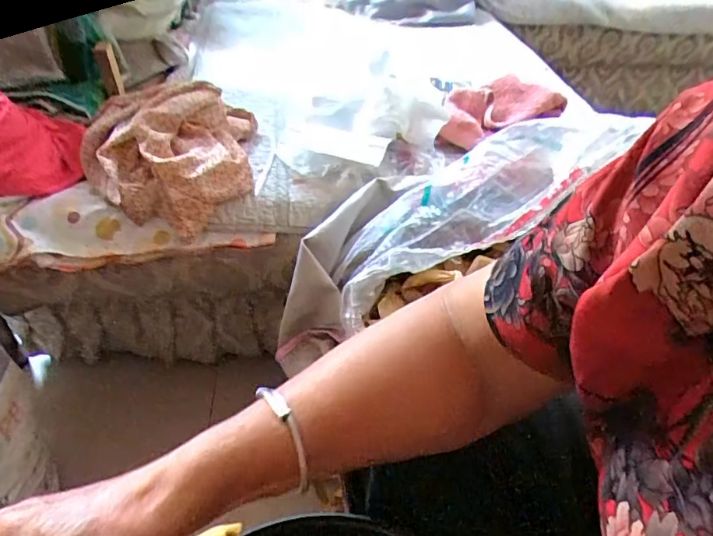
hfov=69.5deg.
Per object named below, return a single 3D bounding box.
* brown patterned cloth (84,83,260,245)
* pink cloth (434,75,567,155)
[{"bbox_3d":[-0.255,-0.162,0.698,0.222,0.106,0.226,-2,41,-6],"label":"brown patterned cloth"},{"bbox_3d":[0.190,-0.243,0.790,0.225,0.056,0.117,-17,44,-21],"label":"pink cloth"}]

